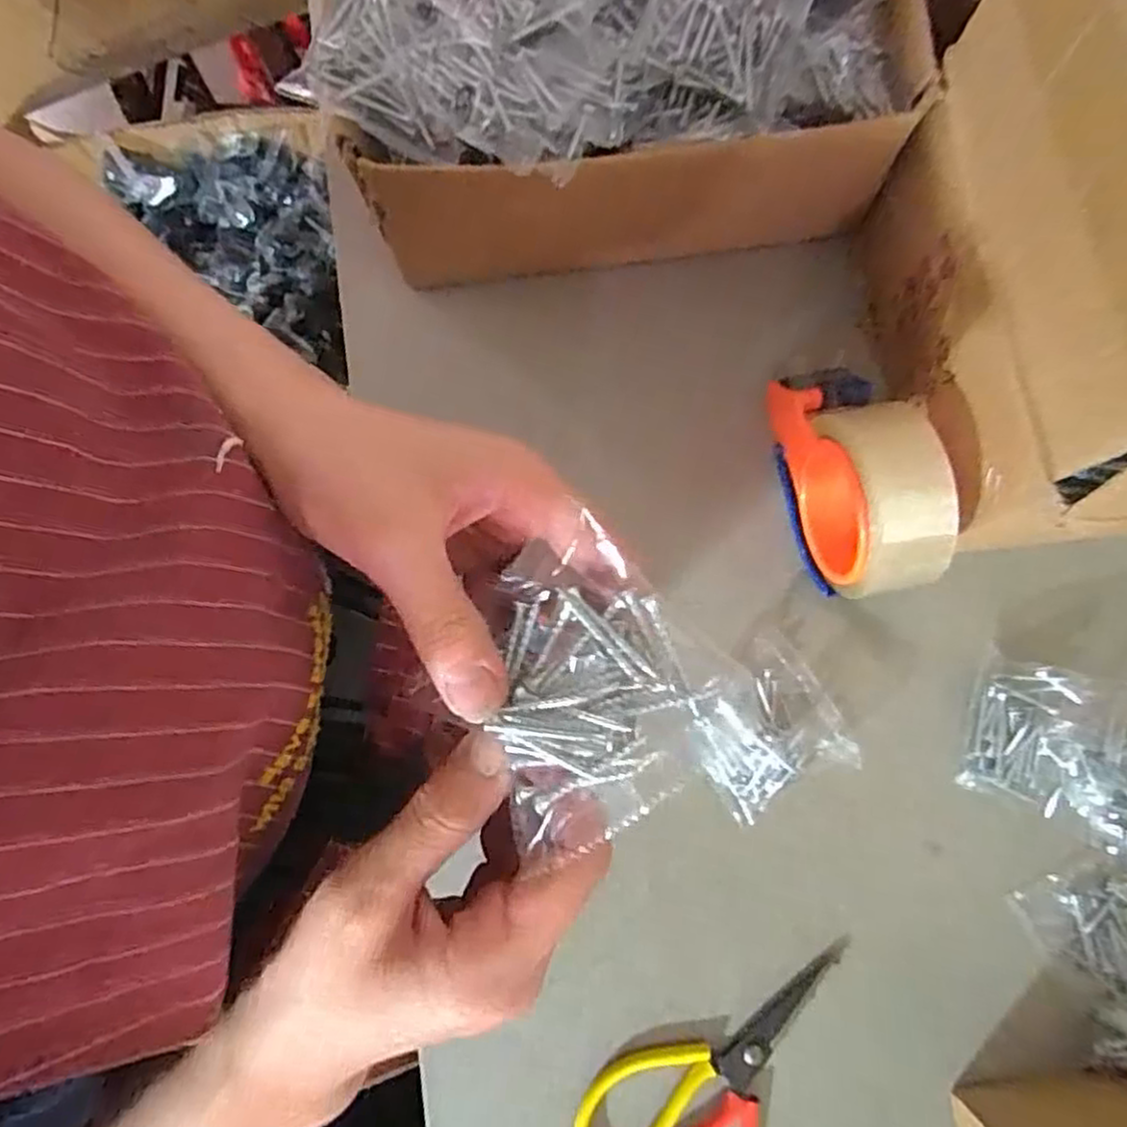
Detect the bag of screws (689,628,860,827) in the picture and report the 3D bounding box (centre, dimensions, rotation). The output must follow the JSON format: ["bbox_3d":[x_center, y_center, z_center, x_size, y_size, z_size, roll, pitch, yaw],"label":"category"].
[{"bbox_3d":[0.115,0.096,0.419,0.077,0.024,0.082,-31,81,-4],"label":"bag of screws"}]

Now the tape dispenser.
[{"bbox_3d":[0.159,-0.052,0.406,0.058,0.097,0.142,-15,80,-2],"label":"tape dispenser"}]

